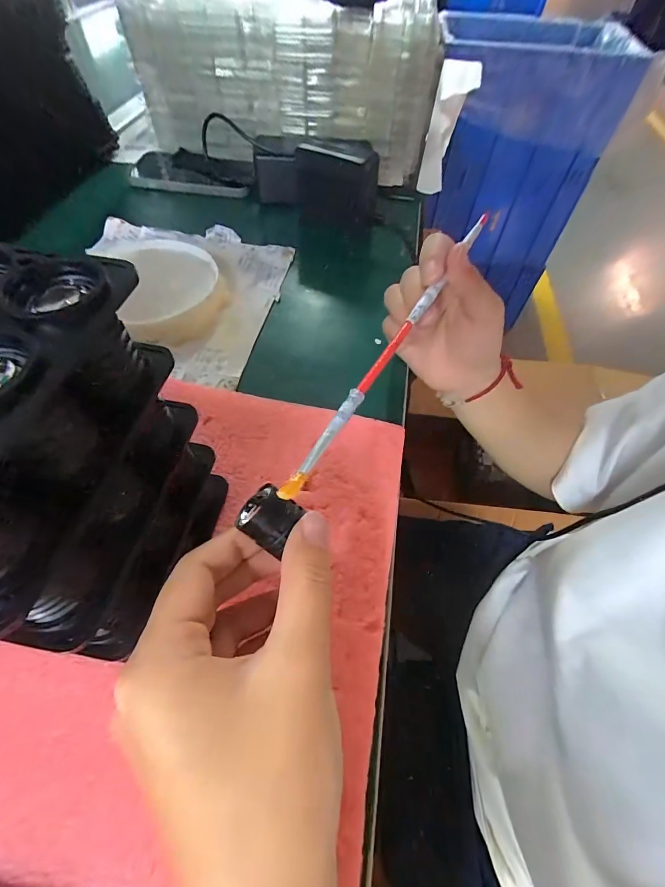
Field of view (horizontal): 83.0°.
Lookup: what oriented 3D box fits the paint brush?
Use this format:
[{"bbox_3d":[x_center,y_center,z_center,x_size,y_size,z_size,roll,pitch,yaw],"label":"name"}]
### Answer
[{"bbox_3d":[0.044,-0.069,0.207,0.007,0.004,0.247,27,62,15],"label":"paint brush"}]

